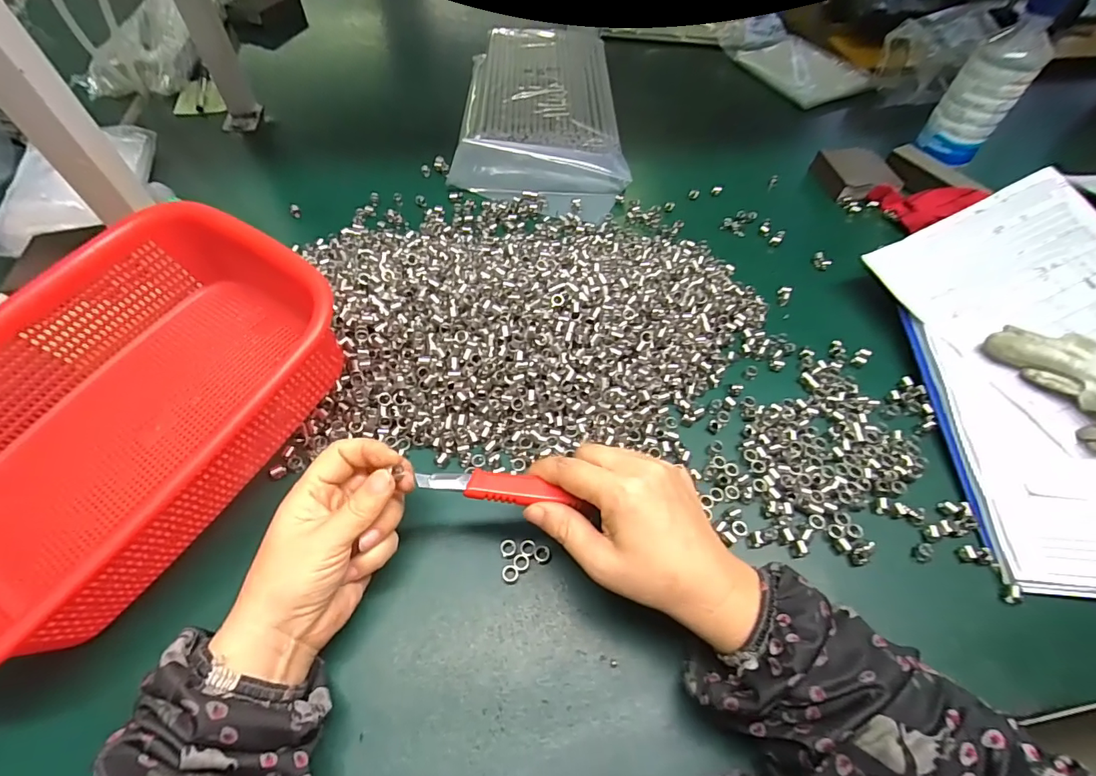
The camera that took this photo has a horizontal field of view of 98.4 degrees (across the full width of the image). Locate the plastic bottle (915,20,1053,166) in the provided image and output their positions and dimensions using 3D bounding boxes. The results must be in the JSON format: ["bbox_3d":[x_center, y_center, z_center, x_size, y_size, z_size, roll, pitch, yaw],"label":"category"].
[{"bbox_3d":[0.482,-0.323,0.527,0.067,0.123,0.060,36,62,20],"label":"plastic bottle"}]

